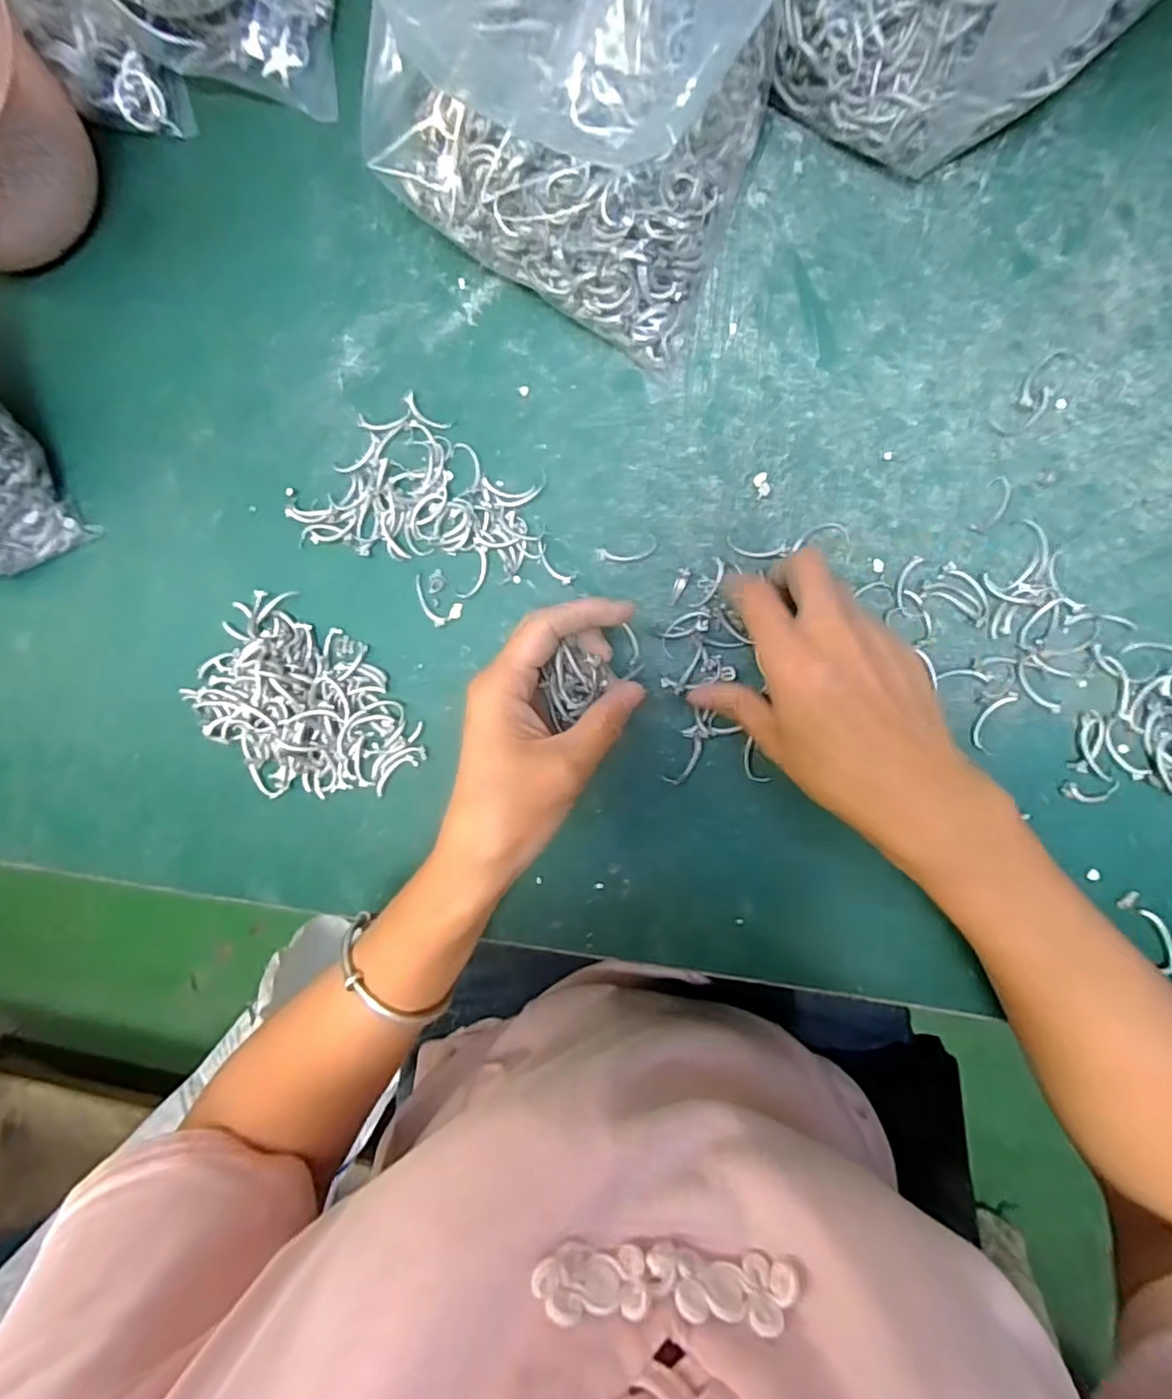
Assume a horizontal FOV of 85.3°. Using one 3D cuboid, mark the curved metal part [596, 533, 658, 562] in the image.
[{"bbox_3d":[0.022,-0.080,0.341,0.032,0.004,0.012,-15,86,8],"label":"curved metal part"}]

